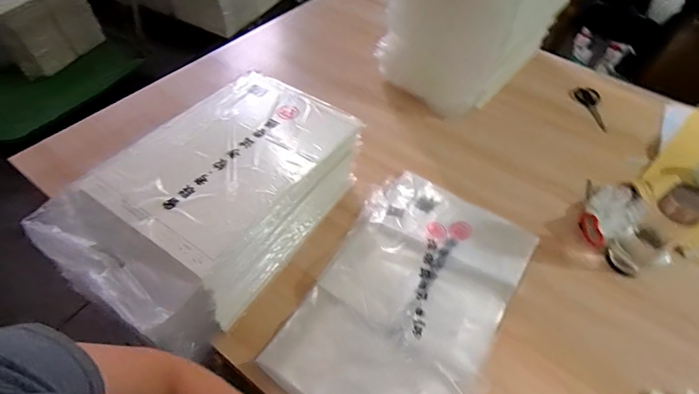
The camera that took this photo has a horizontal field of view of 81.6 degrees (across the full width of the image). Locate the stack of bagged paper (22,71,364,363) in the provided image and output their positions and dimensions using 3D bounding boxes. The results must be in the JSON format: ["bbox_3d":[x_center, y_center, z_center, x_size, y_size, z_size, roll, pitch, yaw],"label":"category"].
[{"bbox_3d":[-0.217,0.005,0.700,0.264,0.187,0.457,28,55,17],"label":"stack of bagged paper"}]

